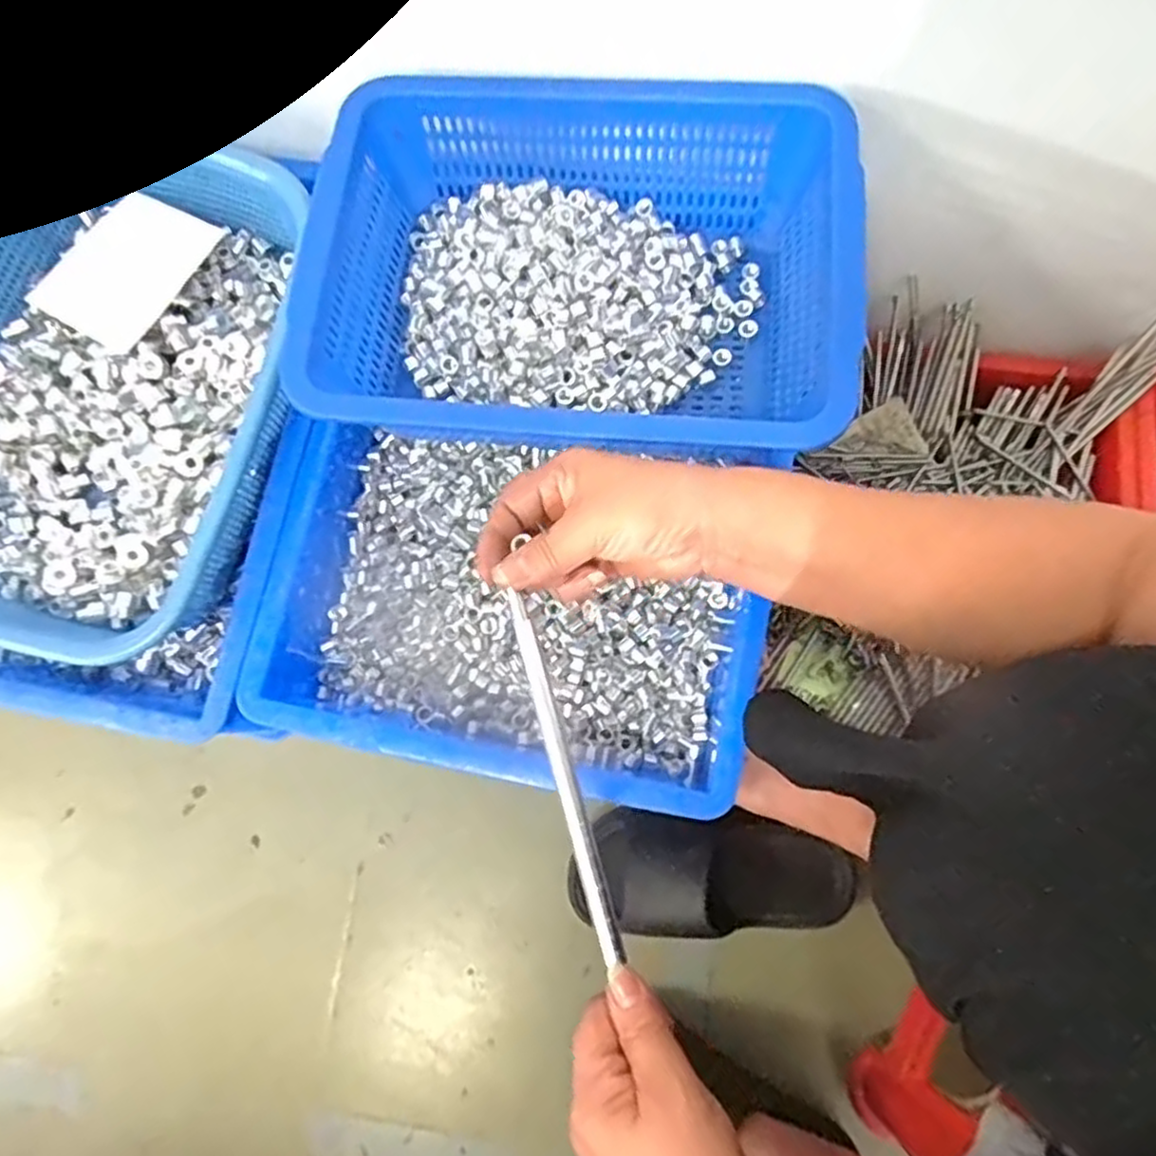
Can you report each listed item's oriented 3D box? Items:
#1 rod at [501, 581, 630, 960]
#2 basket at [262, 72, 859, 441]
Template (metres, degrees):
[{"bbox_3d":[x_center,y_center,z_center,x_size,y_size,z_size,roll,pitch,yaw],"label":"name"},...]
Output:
[{"bbox_3d":[-0.007,0.100,0.366,0.011,0.006,0.188,-16,87,-2],"label":"rod"},{"bbox_3d":[0.001,-0.181,0.447,0.309,0.096,0.224,4,78,4],"label":"basket"}]

